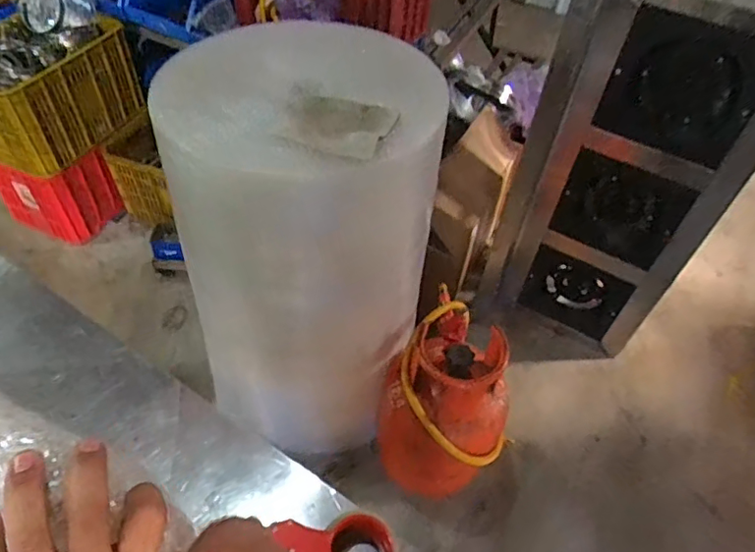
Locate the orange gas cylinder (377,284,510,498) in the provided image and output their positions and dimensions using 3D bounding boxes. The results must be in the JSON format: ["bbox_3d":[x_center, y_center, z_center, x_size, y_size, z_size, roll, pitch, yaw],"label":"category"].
[{"bbox_3d":[0.177,0.321,1.326,0.288,0.440,0.285,36,56,24],"label":"orange gas cylinder"}]

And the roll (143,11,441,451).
[{"bbox_3d":[-0.144,-0.034,1.284,0.494,0.911,0.450,12,50,6],"label":"roll"}]

